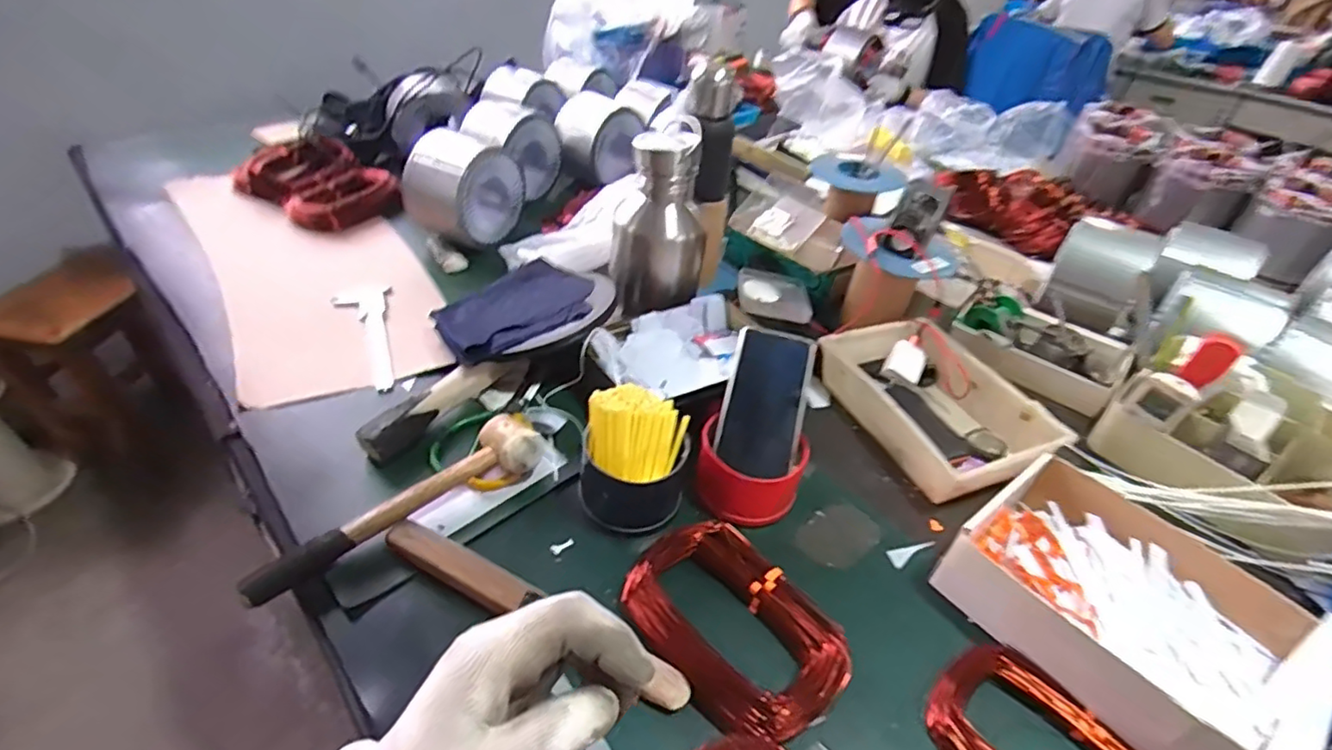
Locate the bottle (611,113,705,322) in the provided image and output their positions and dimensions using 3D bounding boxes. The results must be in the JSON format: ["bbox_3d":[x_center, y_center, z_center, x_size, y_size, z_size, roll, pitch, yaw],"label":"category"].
[{"bbox_3d":[-0.008,-0.187,0.756,0.117,0.204,0.108,1,40,-5],"label":"bottle"}]

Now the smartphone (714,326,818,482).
[{"bbox_3d":[0.100,0.026,0.604,0.078,0.007,0.150,13,72,7],"label":"smartphone"}]

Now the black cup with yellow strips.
[{"bbox_3d":[-0.029,0.076,0.567,0.098,0.083,0.105,1,40,-5],"label":"black cup with yellow strips"}]

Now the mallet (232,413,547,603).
[{"bbox_3d":[-0.222,0.119,0.526,0.061,0.053,0.257,33,47,29],"label":"mallet"}]

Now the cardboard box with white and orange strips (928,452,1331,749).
[{"bbox_3d":[0.386,0.193,0.503,0.190,0.063,0.243,-24,48,-30],"label":"cardboard box with white and orange strips"}]

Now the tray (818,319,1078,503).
[{"bbox_3d":[0.314,0.032,0.705,0.157,0.058,0.250,-14,44,-21],"label":"tray"}]

